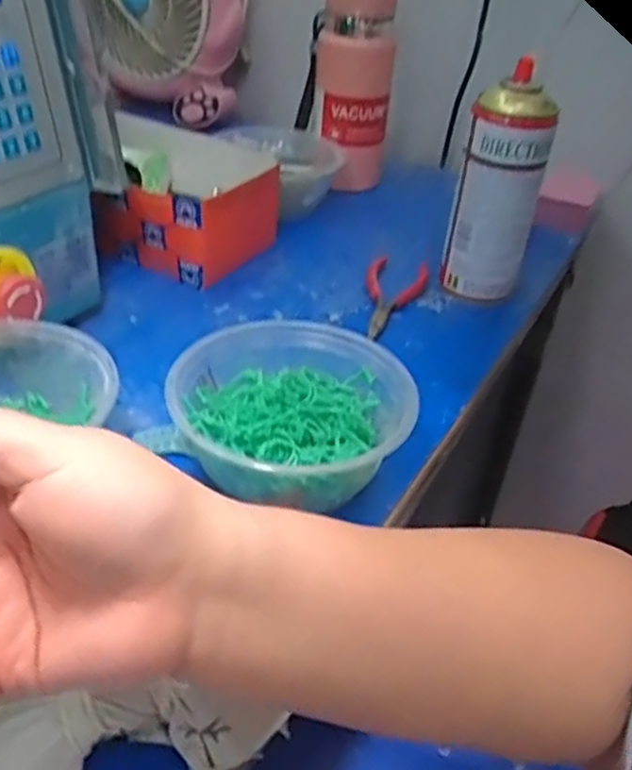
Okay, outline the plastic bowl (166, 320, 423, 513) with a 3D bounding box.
[{"bbox_3d":[-0.015,0.023,0.430,0.136,0.062,0.127,3,36,-5],"label":"plastic bowl"}]

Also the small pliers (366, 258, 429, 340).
[{"bbox_3d":[0.065,-0.073,0.615,0.051,0.020,0.128,10,36,5],"label":"small pliers"}]

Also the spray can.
[{"bbox_3d":[0.142,-0.143,0.580,0.065,0.171,0.054,15,36,11],"label":"spray can"}]

